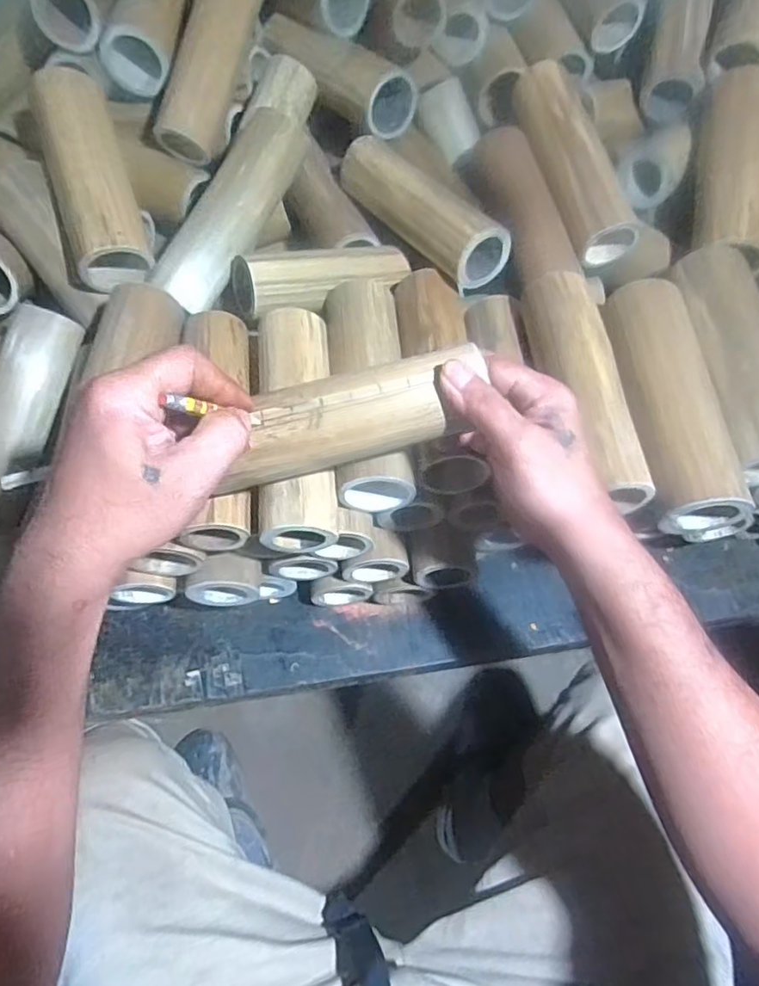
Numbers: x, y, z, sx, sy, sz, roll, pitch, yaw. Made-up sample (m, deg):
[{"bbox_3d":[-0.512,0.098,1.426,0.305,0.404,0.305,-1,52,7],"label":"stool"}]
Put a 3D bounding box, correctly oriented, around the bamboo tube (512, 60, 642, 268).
[{"bbox_3d":[0.160,-0.283,0.508,0.051,0.051,0.179,-17,80,-12],"label":"bamboo tube"}]

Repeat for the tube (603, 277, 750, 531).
[{"bbox_3d":[0.202,-0.063,0.417,0.059,0.058,0.179,-1,62,-5],"label":"tube"}]

